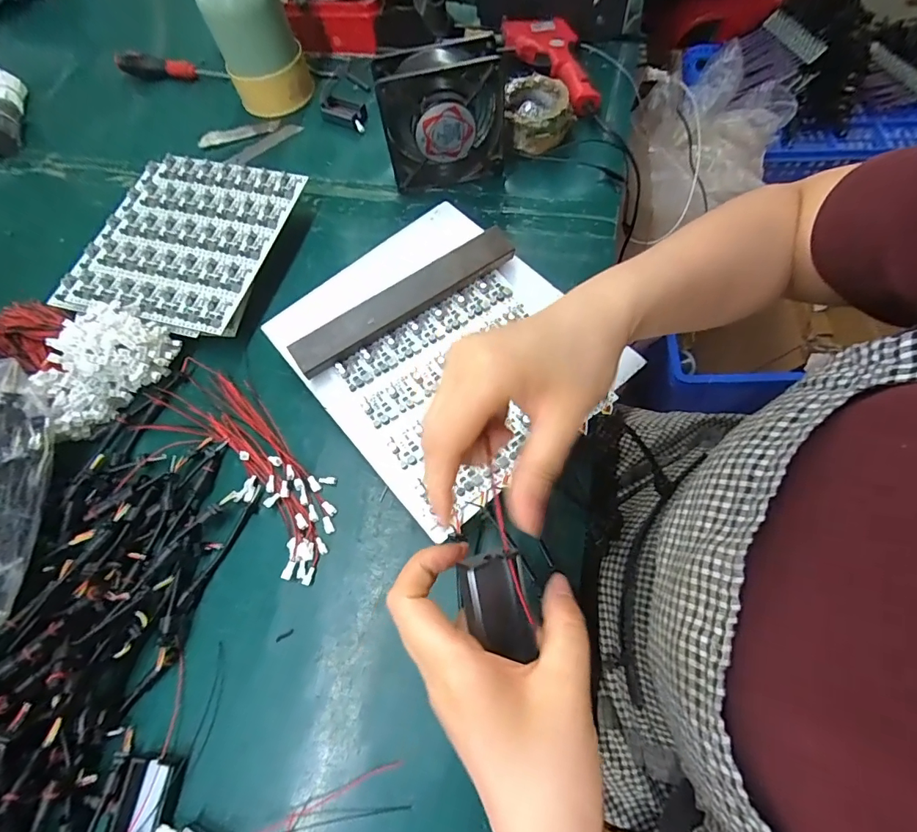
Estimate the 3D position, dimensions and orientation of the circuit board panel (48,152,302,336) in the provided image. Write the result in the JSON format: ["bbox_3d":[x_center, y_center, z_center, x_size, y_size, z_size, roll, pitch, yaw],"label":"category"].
[{"bbox_3d":[-0.284,-0.183,0.472,0.195,0.012,0.202,13,69,8],"label":"circuit board panel"}]

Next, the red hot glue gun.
[{"bbox_3d":[0.122,-0.427,0.542,0.072,0.033,0.164,-32,69,-11],"label":"red hot glue gun"}]

